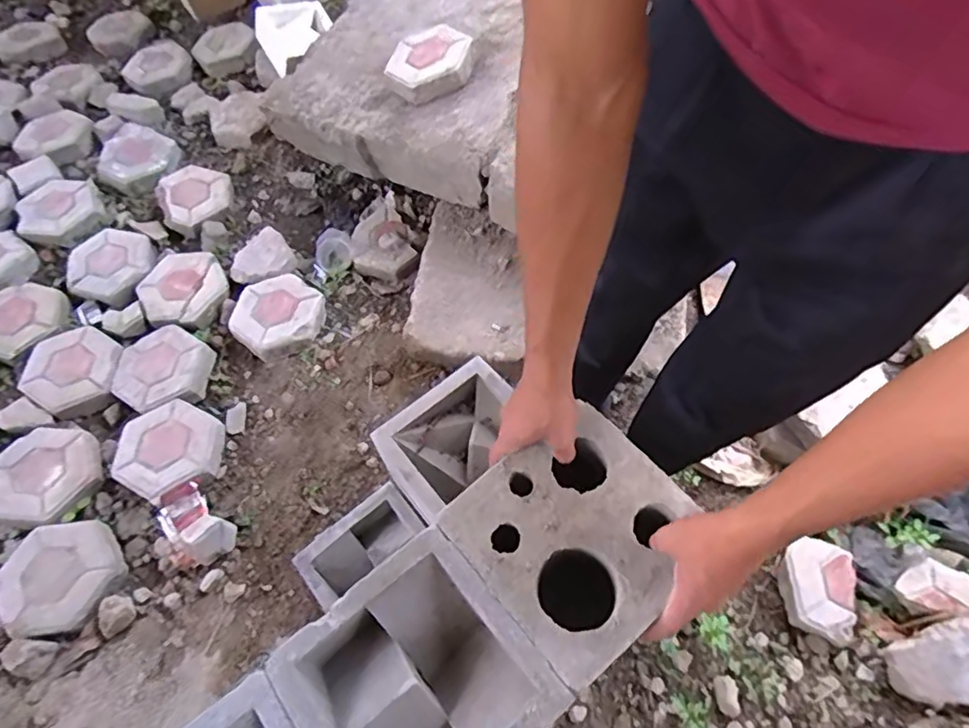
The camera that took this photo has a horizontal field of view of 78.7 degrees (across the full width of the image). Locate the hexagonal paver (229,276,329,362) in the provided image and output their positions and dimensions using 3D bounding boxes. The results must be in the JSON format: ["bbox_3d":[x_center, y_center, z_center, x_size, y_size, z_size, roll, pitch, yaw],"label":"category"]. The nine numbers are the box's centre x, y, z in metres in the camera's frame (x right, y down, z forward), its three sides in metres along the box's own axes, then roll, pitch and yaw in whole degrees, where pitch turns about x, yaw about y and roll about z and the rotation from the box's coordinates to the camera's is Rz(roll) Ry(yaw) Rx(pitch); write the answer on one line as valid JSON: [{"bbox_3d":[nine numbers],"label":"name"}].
[{"bbox_3d":[-0.482,-0.114,1.382,0.202,0.066,0.193,-40,65,-20],"label":"hexagonal paver"}]

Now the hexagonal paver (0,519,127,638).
[{"bbox_3d":[-0.785,0.388,1.086,0.198,0.048,0.205,-34,63,-17],"label":"hexagonal paver"}]

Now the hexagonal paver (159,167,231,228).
[{"bbox_3d":[-0.764,-0.454,1.561,0.186,0.040,0.211,-31,62,-16],"label":"hexagonal paver"}]

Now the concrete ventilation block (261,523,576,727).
[{"bbox_3d":[-0.059,0.291,0.541,0.198,0.069,0.198,-37,64,-18],"label":"concrete ventilation block"}]

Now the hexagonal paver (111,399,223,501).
[{"bbox_3d":[-0.649,0.176,1.217,0.209,0.053,0.187,-41,65,-20],"label":"hexagonal paver"}]

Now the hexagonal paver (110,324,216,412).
[{"bbox_3d":[-0.709,0.018,1.315,0.200,0.058,0.197,28,63,18],"label":"hexagonal paver"}]

